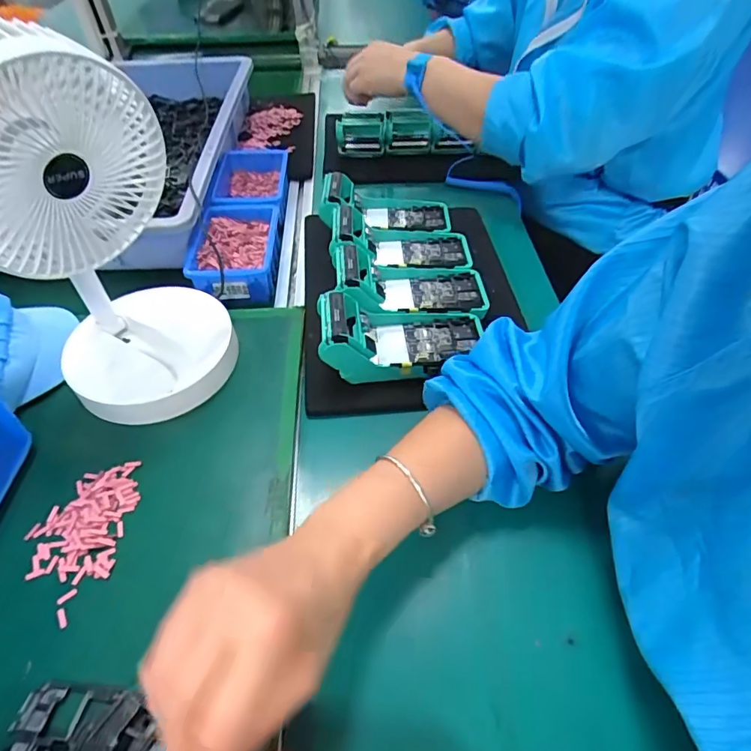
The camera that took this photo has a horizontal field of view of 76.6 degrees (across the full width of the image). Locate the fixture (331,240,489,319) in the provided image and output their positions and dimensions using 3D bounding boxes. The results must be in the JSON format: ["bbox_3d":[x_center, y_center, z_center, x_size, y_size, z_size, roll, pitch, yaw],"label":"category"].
[{"bbox_3d":[0.040,-0.107,0.522,0.169,0.049,0.080,-5,50,-4],"label":"fixture"}]

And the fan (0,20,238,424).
[{"bbox_3d":[-0.211,-0.104,0.376,0.151,0.270,0.141,-10,50,-14],"label":"fan"}]

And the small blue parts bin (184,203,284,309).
[{"bbox_3d":[-0.171,-0.155,0.596,0.098,0.054,0.150,3,48,-4],"label":"small blue parts bin"}]

